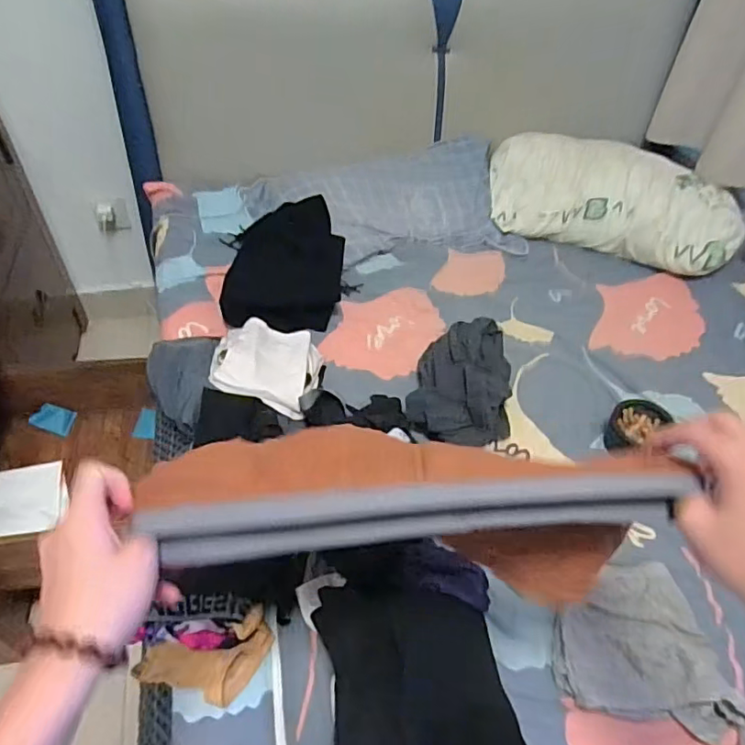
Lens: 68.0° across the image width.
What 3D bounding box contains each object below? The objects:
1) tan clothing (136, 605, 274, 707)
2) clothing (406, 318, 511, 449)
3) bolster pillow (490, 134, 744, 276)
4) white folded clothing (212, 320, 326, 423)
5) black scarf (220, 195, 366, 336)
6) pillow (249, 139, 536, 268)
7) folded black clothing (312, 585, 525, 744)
[{"bbox_3d":[-0.213,0.349,0.661,0.183,0.055,0.095,-16,47,13],"label":"tan clothing"},{"bbox_3d":[0.164,0.009,0.957,0.164,0.088,0.269,15,49,9],"label":"clothing"},{"bbox_3d":[0.539,-0.389,1.274,0.558,0.173,0.223,20,50,13],"label":"bolster pillow"},{"bbox_3d":[-0.178,-0.007,0.924,0.171,0.073,0.179,9,48,3],"label":"white folded clothing"},{"bbox_3d":[-0.163,-0.209,1.085,0.246,0.116,0.324,-1,48,-6],"label":"black scarf"},{"bbox_3d":[0.031,-0.389,1.275,0.601,0.112,0.305,-8,49,-12],"label":"pillow"},{"bbox_3d":[0.053,0.359,0.561,0.218,0.075,0.276,1,48,-3],"label":"folded black clothing"}]

